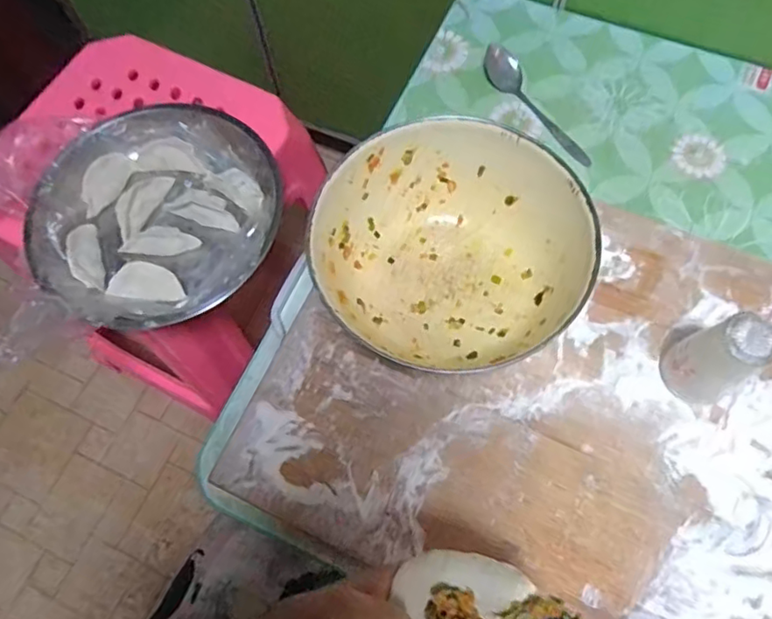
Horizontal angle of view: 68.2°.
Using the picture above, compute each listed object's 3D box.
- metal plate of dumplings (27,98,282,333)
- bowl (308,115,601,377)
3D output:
[{"bbox_3d":[-0.228,-0.095,0.573,0.242,0.054,0.237,-1,69,2],"label":"metal plate of dumplings"},{"bbox_3d":[0.048,-0.045,0.453,0.183,0.092,0.182,-1,69,2],"label":"bowl"}]

